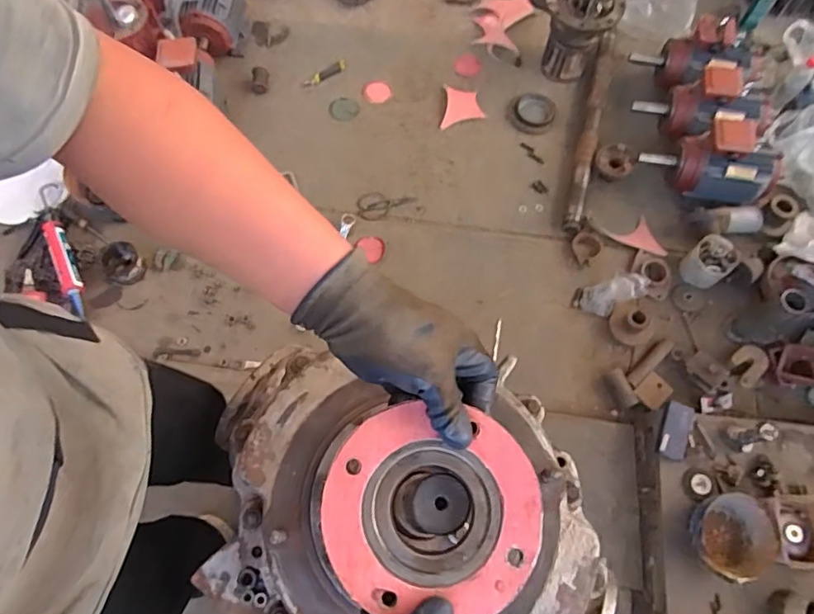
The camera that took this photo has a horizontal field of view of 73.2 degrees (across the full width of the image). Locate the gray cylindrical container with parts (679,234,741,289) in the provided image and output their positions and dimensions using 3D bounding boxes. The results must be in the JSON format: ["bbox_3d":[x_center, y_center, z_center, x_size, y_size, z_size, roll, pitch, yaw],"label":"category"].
[{"bbox_3d":[0.855,-0.128,1.554,0.127,0.103,0.116,0,68,0],"label":"gray cylindrical container with parts"}]

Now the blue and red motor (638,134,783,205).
[{"bbox_3d":[0.899,-0.408,1.621,0.383,0.158,0.146,23,69,7],"label":"blue and red motor"}]

